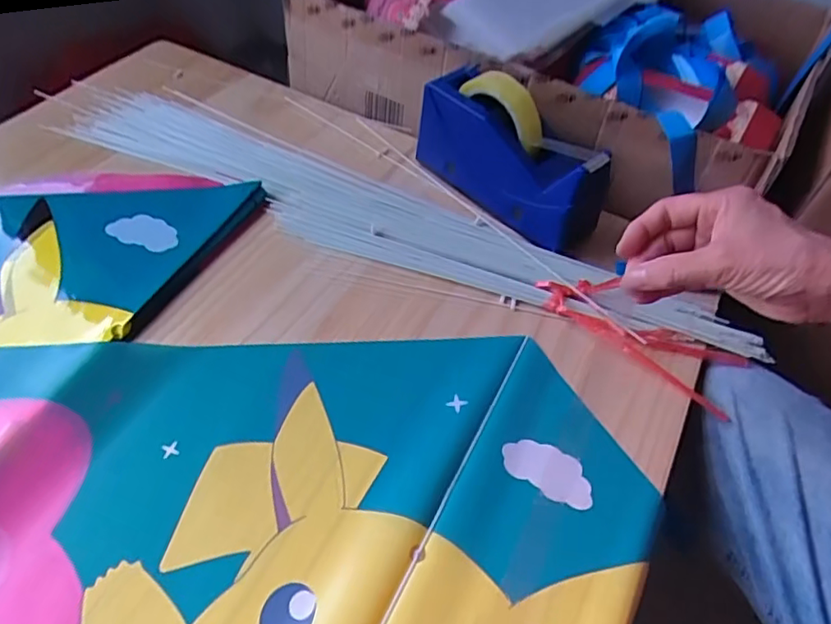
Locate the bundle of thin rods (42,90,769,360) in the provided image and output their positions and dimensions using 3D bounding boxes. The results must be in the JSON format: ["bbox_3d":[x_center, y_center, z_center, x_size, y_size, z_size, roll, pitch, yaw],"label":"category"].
[{"bbox_3d":[-0.063,-0.108,0.598,0.768,0.018,0.123,23,53,16],"label":"bundle of thin rods"}]

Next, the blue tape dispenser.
[{"bbox_3d":[0.089,-0.174,0.588,0.086,0.093,0.246,-31,60,-25],"label":"blue tape dispenser"}]

